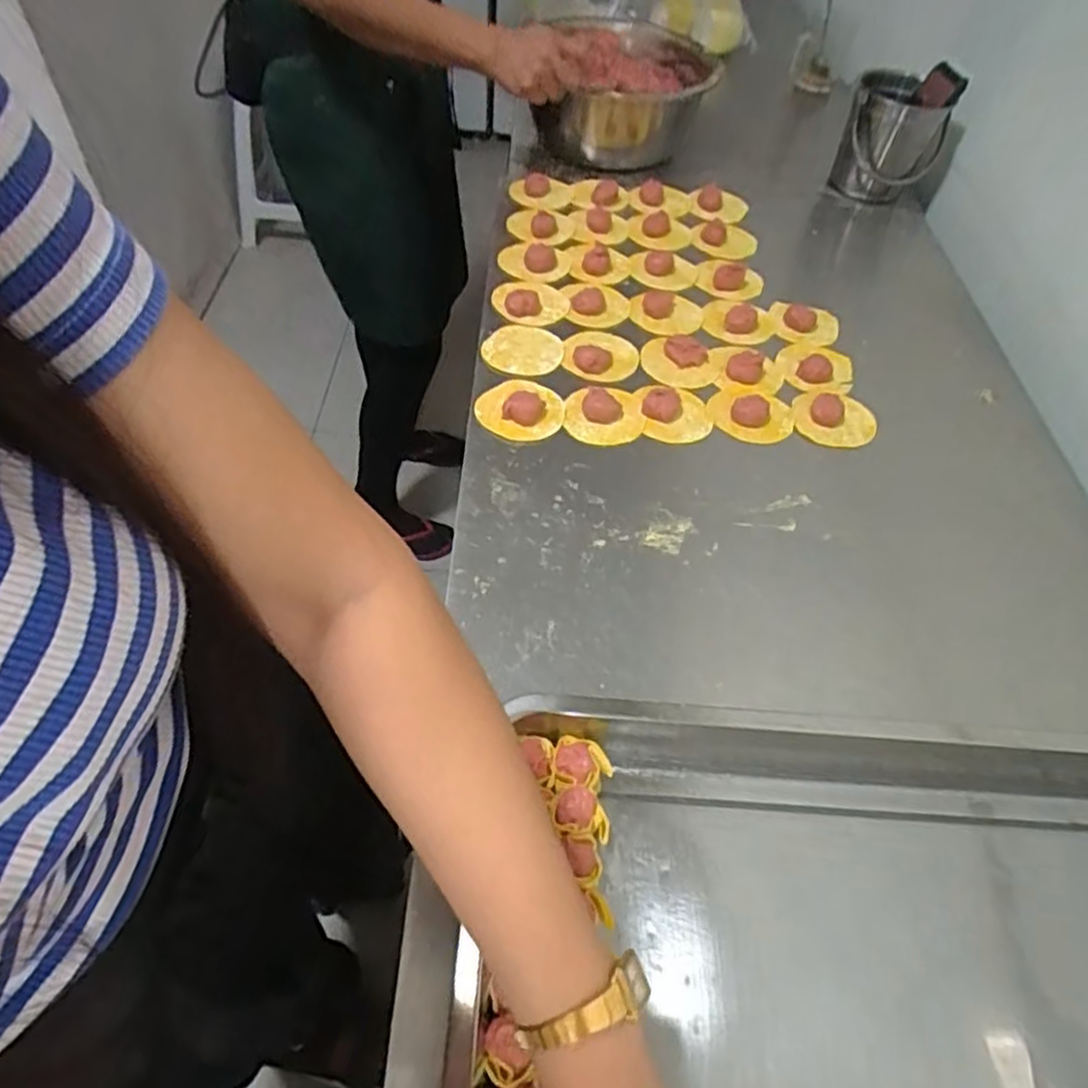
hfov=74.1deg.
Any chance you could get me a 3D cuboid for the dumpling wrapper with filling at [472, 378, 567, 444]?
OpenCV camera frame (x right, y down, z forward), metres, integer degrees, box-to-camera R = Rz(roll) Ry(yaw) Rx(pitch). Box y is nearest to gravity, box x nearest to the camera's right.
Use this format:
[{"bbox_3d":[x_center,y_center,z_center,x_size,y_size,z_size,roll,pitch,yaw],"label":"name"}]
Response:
[{"bbox_3d":[-0.022,-0.133,0.705,0.077,0.013,0.073,2,54,-3],"label":"dumpling wrapper with filling"}]

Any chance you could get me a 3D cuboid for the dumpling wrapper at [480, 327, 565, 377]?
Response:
[{"bbox_3d":[-0.022,-0.208,0.775,0.082,0.009,0.085,4,52,-6],"label":"dumpling wrapper"}]

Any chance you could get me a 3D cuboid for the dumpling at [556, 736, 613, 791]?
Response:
[{"bbox_3d":[0.025,0.149,0.477,0.037,0.030,0.032,12,52,3],"label":"dumpling"}]

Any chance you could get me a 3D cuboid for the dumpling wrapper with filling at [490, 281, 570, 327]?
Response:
[{"bbox_3d":[-0.015,-0.278,0.815,0.085,0.015,0.078,1,54,-4],"label":"dumpling wrapper with filling"}]

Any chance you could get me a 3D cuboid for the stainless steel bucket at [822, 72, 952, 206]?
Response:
[{"bbox_3d":[0.455,-0.522,0.960,0.118,0.153,0.119,2,54,-3],"label":"stainless steel bucket"}]

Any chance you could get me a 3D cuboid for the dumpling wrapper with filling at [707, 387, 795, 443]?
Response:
[{"bbox_3d":[0.210,-0.134,0.730,0.085,0.016,0.069,19,55,9],"label":"dumpling wrapper with filling"}]

